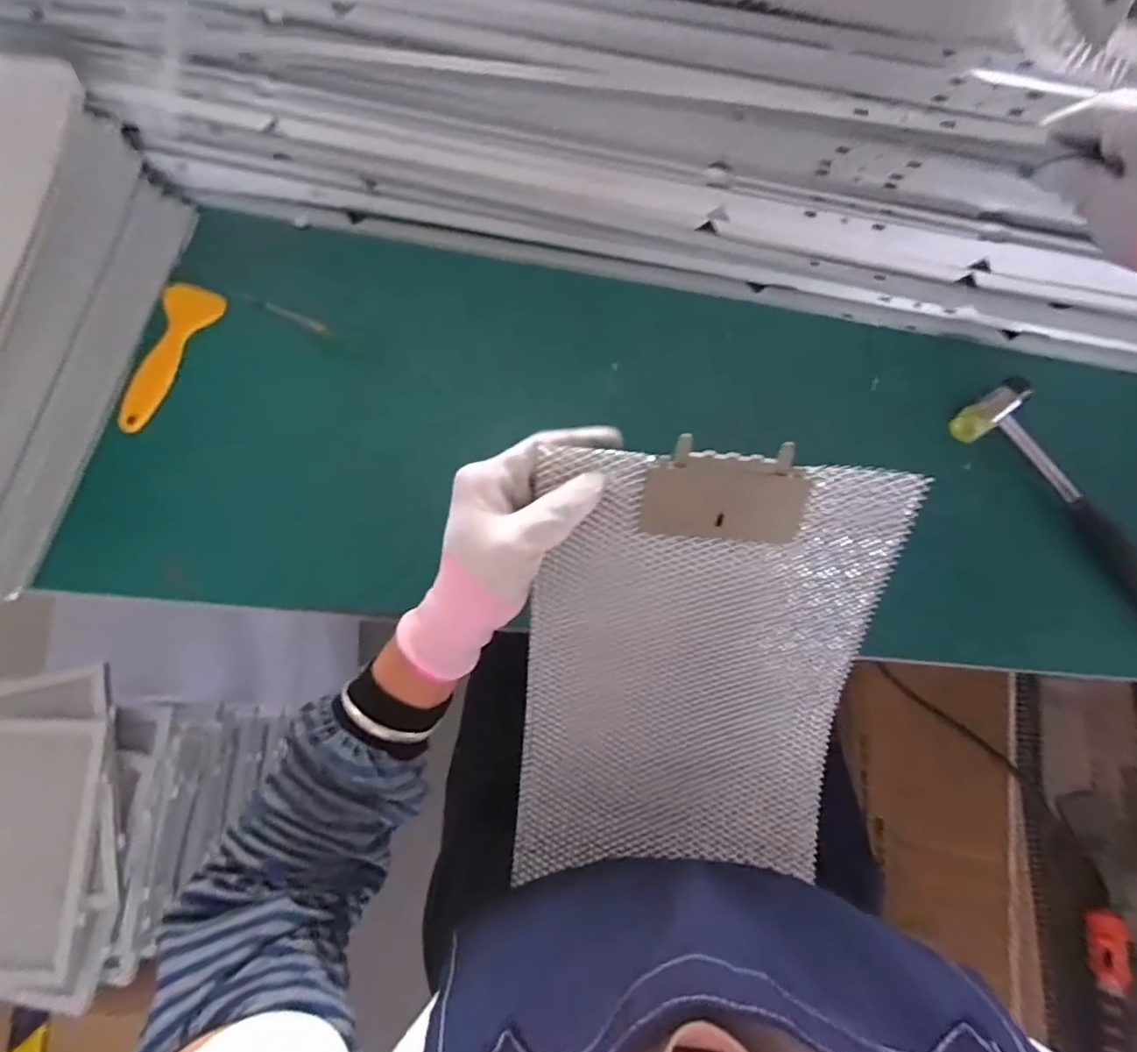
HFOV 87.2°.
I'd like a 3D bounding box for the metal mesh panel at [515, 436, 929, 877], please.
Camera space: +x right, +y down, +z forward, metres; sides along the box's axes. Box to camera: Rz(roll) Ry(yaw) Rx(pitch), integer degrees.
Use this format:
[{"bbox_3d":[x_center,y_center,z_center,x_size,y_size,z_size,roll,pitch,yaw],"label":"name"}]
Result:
[{"bbox_3d":[0.077,0.093,0.372,0.199,0.042,0.285,5,113,1],"label":"metal mesh panel"}]

